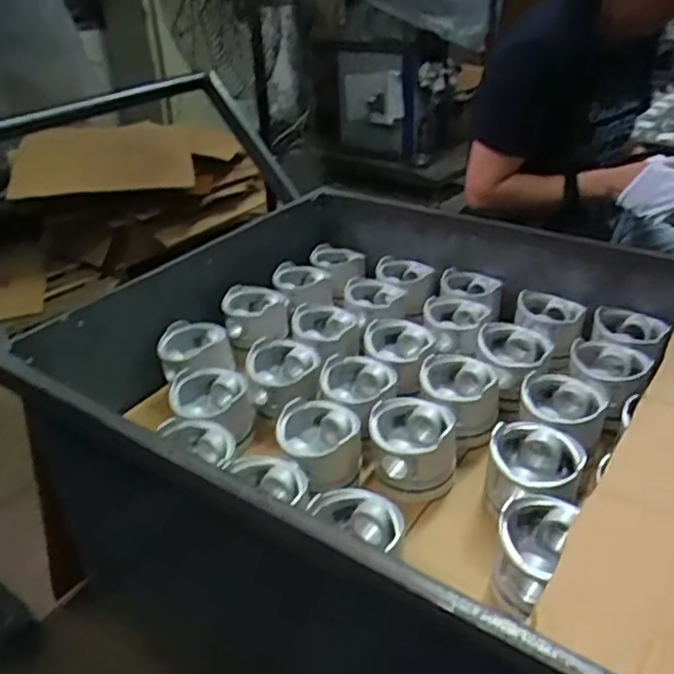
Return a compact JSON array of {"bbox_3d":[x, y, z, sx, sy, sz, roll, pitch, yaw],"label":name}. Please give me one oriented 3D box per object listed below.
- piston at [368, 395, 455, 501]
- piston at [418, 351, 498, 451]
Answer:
[{"bbox_3d":[0.098,0.143,0.825,0.107,0.080,0.104,1,33,5],"label":"piston"},{"bbox_3d":[0.172,0.087,0.902,0.105,0.075,0.115,-2,32,1],"label":"piston"}]

